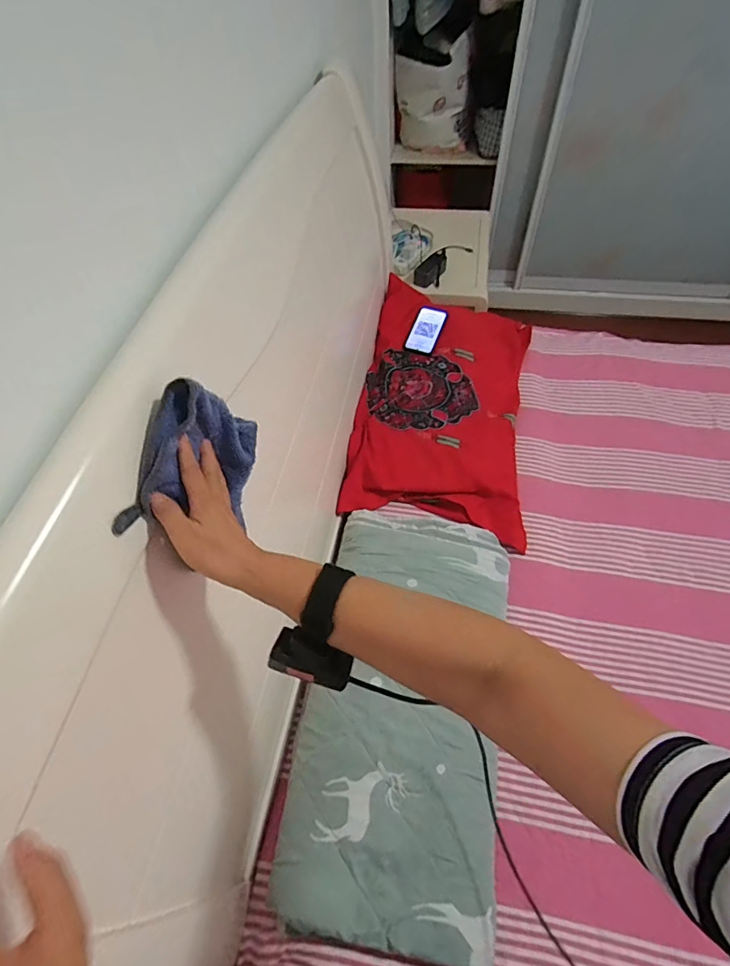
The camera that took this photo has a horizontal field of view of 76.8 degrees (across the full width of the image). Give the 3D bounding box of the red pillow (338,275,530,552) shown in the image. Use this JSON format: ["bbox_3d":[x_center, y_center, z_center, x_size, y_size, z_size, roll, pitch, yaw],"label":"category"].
[{"bbox_3d":[0.205,-0.228,1.139,0.395,0.124,0.773,7,57,8],"label":"red pillow"}]

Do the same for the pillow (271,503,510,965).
[{"bbox_3d":[0.077,0.303,0.751,0.302,0.098,0.645,6,57,7],"label":"pillow"}]

